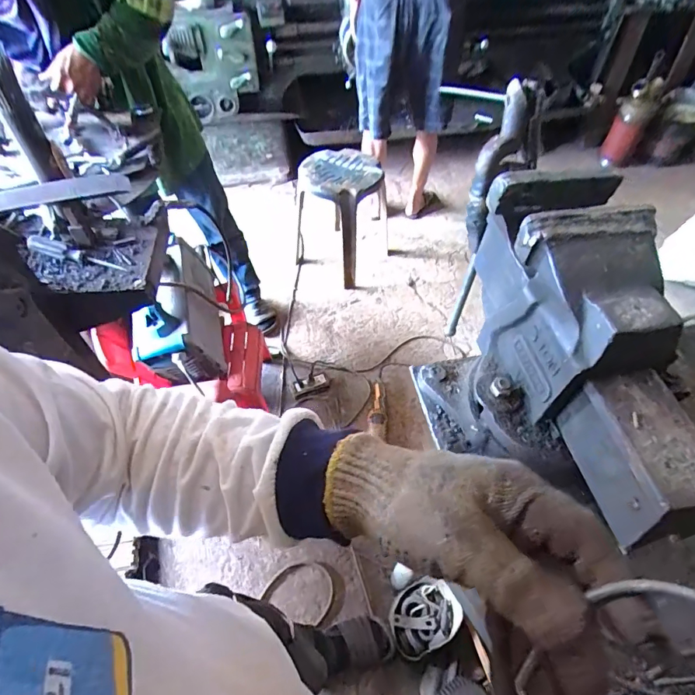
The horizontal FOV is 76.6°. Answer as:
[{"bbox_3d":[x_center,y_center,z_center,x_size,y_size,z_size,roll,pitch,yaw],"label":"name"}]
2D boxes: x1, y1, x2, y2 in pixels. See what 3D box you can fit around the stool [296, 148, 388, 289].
[{"bbox_3d":[-0.022,-0.536,1.856,0.388,0.458,0.342,3,51,2],"label":"stool"}]

